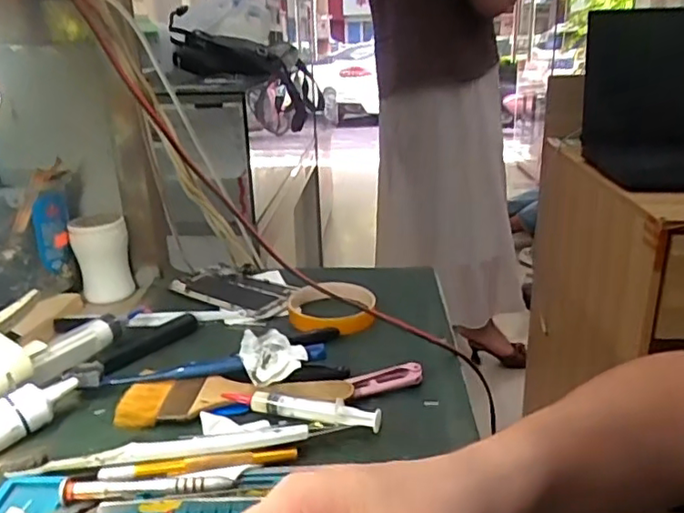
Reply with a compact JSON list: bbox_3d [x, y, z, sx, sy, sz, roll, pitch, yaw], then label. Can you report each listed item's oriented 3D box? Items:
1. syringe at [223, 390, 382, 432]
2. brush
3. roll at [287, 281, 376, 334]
[{"bbox_3d":[-0.028,0.101,0.404,0.111,0.012,0.015,6,22,16],"label":"syringe"},{"bbox_3d":[-0.078,0.098,0.432,0.168,0.008,0.051,-1,21,-1],"label":"brush"},{"bbox_3d":[-0.011,0.045,0.564,0.082,0.014,0.086,0,21,0],"label":"roll"}]

